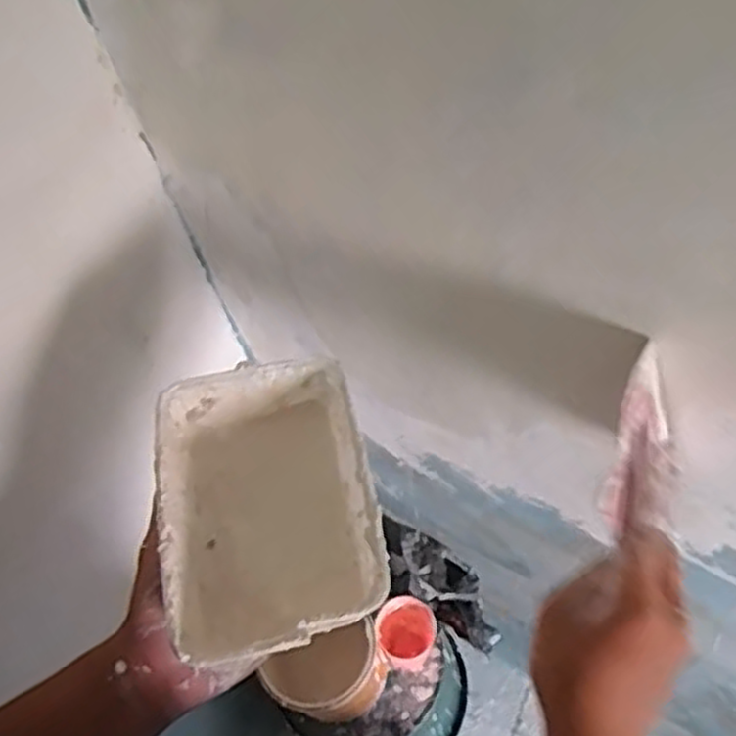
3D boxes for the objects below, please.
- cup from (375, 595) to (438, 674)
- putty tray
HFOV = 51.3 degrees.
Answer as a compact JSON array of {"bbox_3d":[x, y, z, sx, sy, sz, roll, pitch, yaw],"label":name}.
[{"bbox_3d":[0.056,0.372,1.066,0.080,0.152,0.077,-2,59,3],"label":"cup"},{"bbox_3d":[-0.059,0.081,0.464,0.119,0.056,0.173,-12,59,-3],"label":"putty tray"}]

